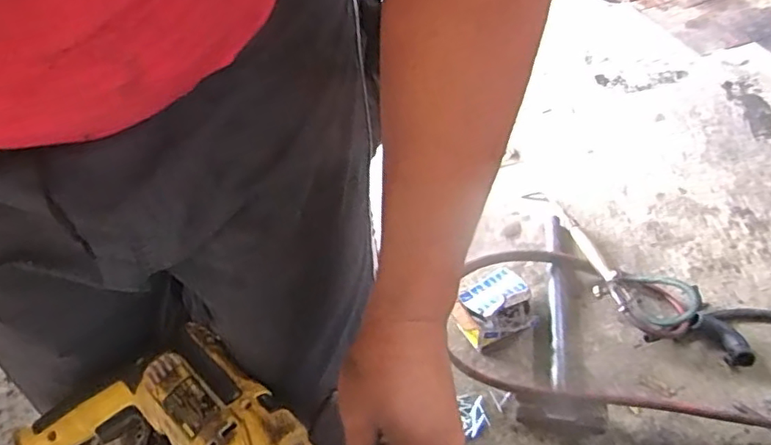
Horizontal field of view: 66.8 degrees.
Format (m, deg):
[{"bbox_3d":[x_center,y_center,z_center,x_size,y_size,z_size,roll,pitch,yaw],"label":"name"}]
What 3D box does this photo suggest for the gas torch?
[{"bbox_3d":[0.405,0.041,1.230,0.052,0.085,0.374,-16,46,-6],"label":"gas torch"}]

